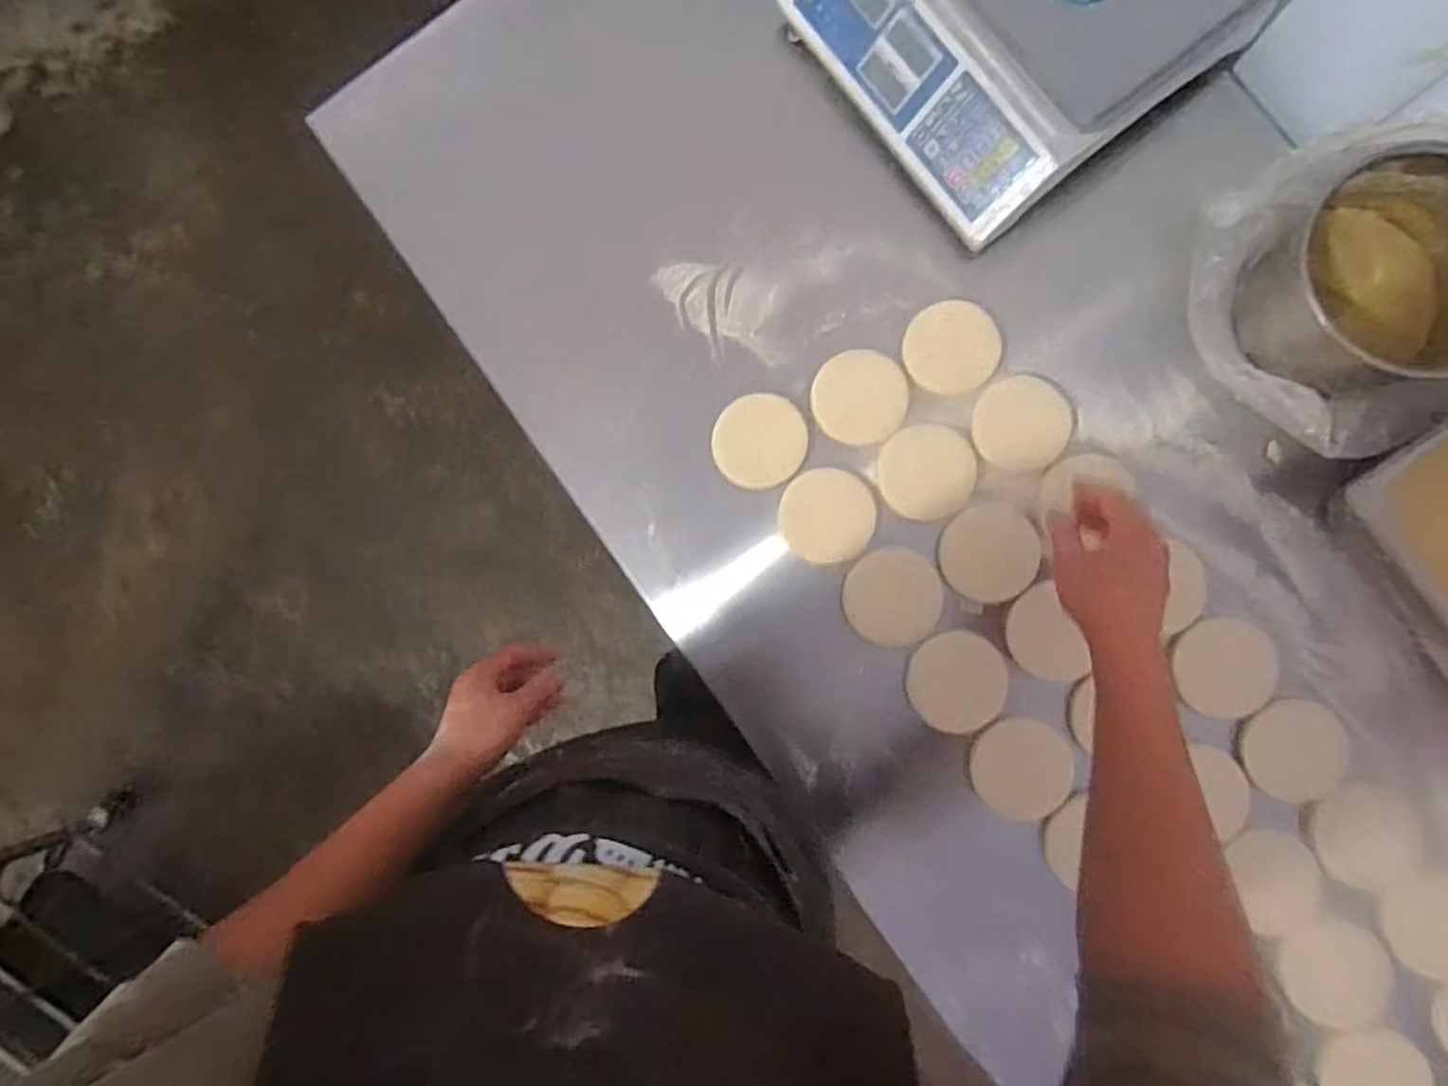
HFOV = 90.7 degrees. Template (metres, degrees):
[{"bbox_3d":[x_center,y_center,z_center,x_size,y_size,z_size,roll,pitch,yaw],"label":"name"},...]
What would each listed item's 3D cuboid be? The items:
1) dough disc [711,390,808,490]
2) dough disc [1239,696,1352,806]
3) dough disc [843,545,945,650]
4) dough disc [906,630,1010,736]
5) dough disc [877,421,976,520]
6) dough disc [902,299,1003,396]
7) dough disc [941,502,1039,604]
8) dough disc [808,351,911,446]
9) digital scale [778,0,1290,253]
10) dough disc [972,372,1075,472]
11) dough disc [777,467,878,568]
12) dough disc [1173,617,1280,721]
[{"bbox_3d":[0.036,-0.104,0.735,0.094,0.010,0.095,0,87,3],"label":"dough disc"},{"bbox_3d":[0.552,0.201,0.693,0.099,0.019,0.097,18,88,4],"label":"dough disc"},{"bbox_3d":[0.171,0.056,0.722,0.094,0.005,0.097,0,87,3],"label":"dough disc"},{"bbox_3d":[0.235,0.141,0.719,0.092,0.007,0.099,0,87,3],"label":"dough disc"},{"bbox_3d":[0.202,-0.072,0.713,0.091,0.015,0.093,0,87,3],"label":"dough disc"},{"bbox_3d":[0.227,-0.194,0.711,0.089,0.019,0.087,0,87,3],"label":"dough disc"},{"bbox_3d":[0.263,0.010,0.708,0.088,0.009,0.093,0,87,3],"label":"dough disc"},{"bbox_3d":[0.139,-0.149,0.729,0.092,0.004,0.095,0,87,3],"label":"dough disc"},{"bbox_3d":[0.275,-0.522,0.669,0.329,0.088,0.341,-37,85,1],"label":"digital scale"},{"bbox_3d":[0.293,-0.118,0.704,0.089,0.014,0.087,0,87,3],"label":"dough disc"},{"bbox_3d":[0.104,-0.027,0.727,0.093,0.008,0.094,0,87,3],"label":"dough disc"},{"bbox_3d":[0.484,0.122,0.688,0.091,0.012,0.092,0,88,10],"label":"dough disc"}]

